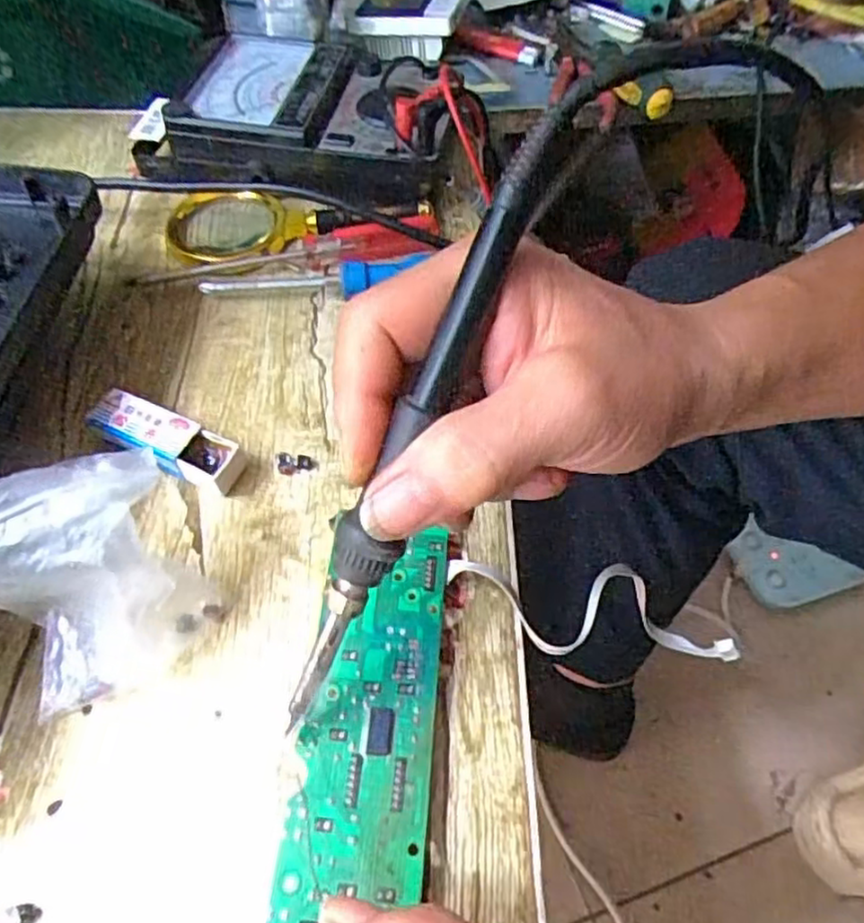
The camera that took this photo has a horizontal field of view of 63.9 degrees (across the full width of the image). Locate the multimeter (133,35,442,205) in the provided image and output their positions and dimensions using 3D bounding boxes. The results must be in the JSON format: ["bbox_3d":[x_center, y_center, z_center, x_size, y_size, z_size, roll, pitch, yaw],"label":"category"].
[{"bbox_3d":[-0.082,-0.223,0.436,0.184,0.046,0.113,6,55,2],"label":"multimeter"}]

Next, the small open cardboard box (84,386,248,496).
[{"bbox_3d":[-0.118,-0.008,0.309,0.066,0.021,0.025,24,55,13],"label":"small open cardboard box"}]

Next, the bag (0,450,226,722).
[{"bbox_3d":[-0.120,0.040,0.244,0.074,0.071,0.058,-32,62,-22],"label":"bag"}]

